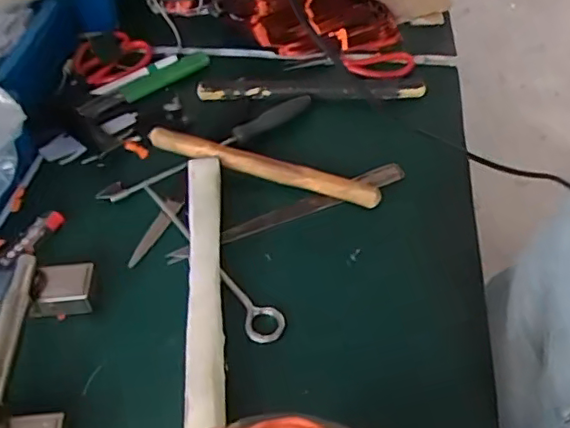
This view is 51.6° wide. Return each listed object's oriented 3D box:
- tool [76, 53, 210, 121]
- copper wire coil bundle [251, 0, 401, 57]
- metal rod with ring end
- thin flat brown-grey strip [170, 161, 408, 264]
[{"bbox_3d":[-0.170,-0.160,0.717,0.170,0.018,0.024,-33,52,-23],"label":"tool"},{"bbox_3d":[0.048,-0.285,0.781,0.194,0.072,0.166,-2,53,1],"label":"copper wire coil bundle"},{"bbox_3d":[-0.069,0.037,0.561,0.035,0.013,0.216,-29,54,-19],"label":"metal rod with ring end"},{"bbox_3d":[0.008,-0.002,0.591,0.255,0.009,0.025,-23,52,-15],"label":"thin flat brown-grey strip"}]

